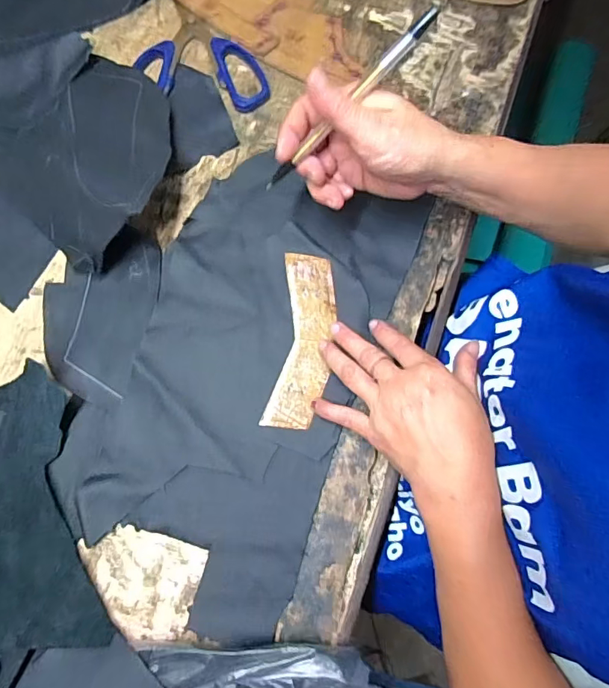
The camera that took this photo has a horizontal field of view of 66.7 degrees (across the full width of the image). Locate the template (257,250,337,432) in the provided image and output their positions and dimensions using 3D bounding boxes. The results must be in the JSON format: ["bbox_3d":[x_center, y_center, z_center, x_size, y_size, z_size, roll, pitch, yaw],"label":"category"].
[{"bbox_3d":[-0.001,-0.004,0.369,0.044,0.006,0.139,8,78,1],"label":"template"}]

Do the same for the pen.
[{"bbox_3d":[0.024,-0.147,0.291,0.142,0.007,0.007,-36,77,31],"label":"pen"}]

